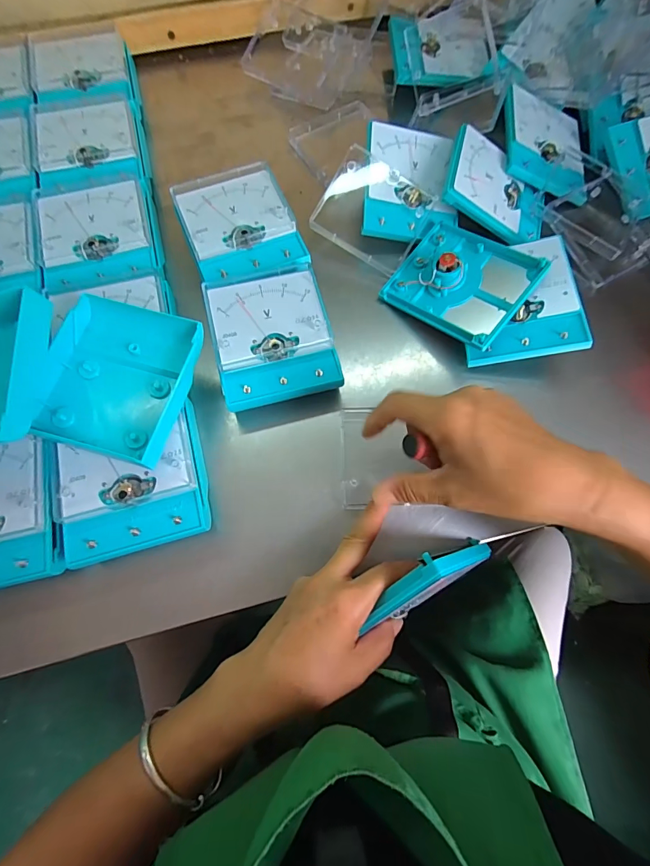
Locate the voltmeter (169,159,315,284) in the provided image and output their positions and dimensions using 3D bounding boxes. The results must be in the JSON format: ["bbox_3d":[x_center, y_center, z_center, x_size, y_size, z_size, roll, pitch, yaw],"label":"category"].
[{"bbox_3d":[-0.082,-0.193,0.389,0.103,0.040,0.125,-20,74,-7],"label":"voltmeter"}]

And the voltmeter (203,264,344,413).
[{"bbox_3d":[-0.045,-0.081,0.349,0.100,0.033,0.121,-13,73,-5],"label":"voltmeter"}]

